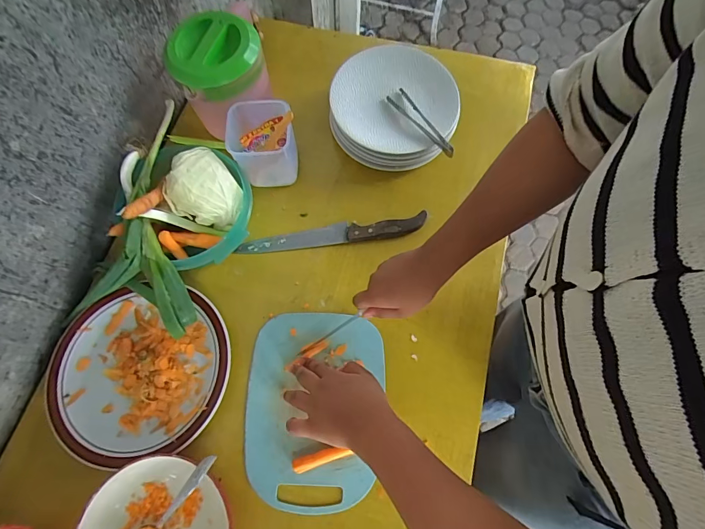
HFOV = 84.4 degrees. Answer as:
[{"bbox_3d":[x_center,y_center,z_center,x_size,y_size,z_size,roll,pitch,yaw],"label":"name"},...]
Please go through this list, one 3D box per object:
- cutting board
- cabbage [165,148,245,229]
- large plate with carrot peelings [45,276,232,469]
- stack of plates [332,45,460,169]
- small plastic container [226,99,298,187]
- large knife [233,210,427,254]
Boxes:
[{"bbox_3d":[-0.051,0.189,0.524,0.181,0.009,0.246,2,71,0],"label":"cutting board"},{"bbox_3d":[-0.209,-0.103,0.552,0.092,0.071,0.091,0,71,-1],"label":"cabbage"},{"bbox_3d":[-0.290,0.141,0.530,0.231,0.022,0.221,0,71,-1],"label":"large plate with carrot peelings"},{"bbox_3d":[0.067,-0.258,0.643,0.193,0.065,0.206,9,71,2],"label":"stack of plates"},{"bbox_3d":[-0.137,-0.182,0.600,0.098,0.102,0.089,-15,72,-6],"label":"small plastic container"},{"bbox_3d":[-0.033,-0.050,0.600,0.288,0.019,0.038,-5,71,-2],"label":"large knife"}]

